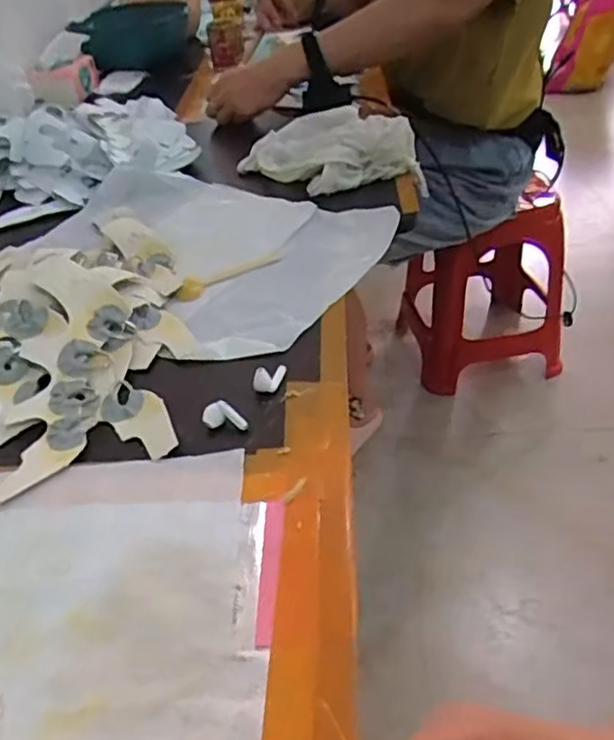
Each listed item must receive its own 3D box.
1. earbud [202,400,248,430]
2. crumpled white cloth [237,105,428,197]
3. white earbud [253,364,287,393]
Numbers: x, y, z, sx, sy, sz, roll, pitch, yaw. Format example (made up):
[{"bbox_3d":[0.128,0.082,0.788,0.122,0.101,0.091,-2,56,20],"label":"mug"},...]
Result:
[{"bbox_3d":[-0.058,0.034,0.453,0.030,0.015,0.017,22,47,29],"label":"earbud"},{"bbox_3d":[0.027,-0.269,0.778,0.150,0.050,0.186,-31,46,-28],"label":"crumpled white cloth"},{"bbox_3d":[-0.027,0.005,0.483,0.027,0.017,0.013,-18,42,-15],"label":"white earbud"}]

